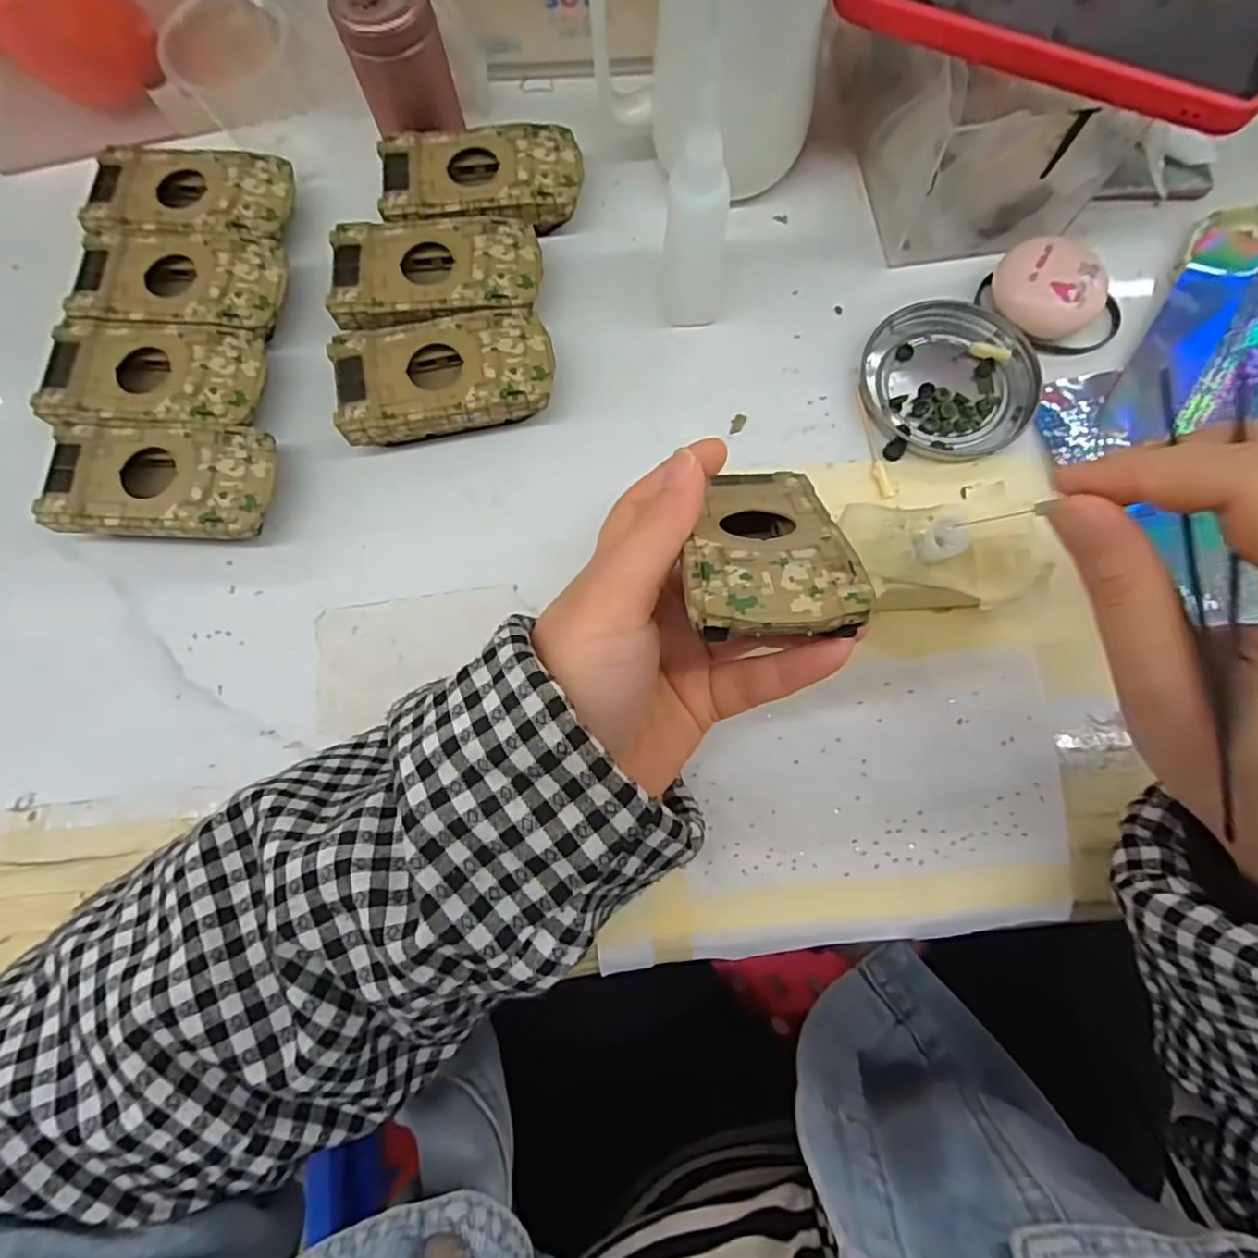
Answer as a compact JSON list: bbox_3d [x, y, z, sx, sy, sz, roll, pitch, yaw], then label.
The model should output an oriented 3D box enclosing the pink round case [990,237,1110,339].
[{"bbox_3d":[0.194,-0.156,0.303,0.043,0.022,0.040,2,77,2],"label":"pink round case"}]

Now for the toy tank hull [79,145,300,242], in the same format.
[{"bbox_3d":[-0.216,-0.213,0.331,0.095,0.025,0.054,1,77,2],"label":"toy tank hull"}]

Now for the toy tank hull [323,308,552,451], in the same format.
[{"bbox_3d":[-0.082,-0.113,0.302,0.094,0.029,0.053,-8,77,0],"label":"toy tank hull"}]

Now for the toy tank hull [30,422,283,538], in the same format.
[{"bbox_3d":[-0.203,-0.063,0.292,0.093,0.026,0.050,2,77,2],"label":"toy tank hull"}]

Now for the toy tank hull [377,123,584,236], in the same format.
[{"bbox_3d":[-0.072,-0.221,0.328,0.095,0.026,0.053,-4,77,1],"label":"toy tank hull"}]

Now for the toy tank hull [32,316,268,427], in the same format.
[{"bbox_3d":[-0.215,-0.113,0.305,0.093,0.025,0.051,2,77,2],"label":"toy tank hull"}]

